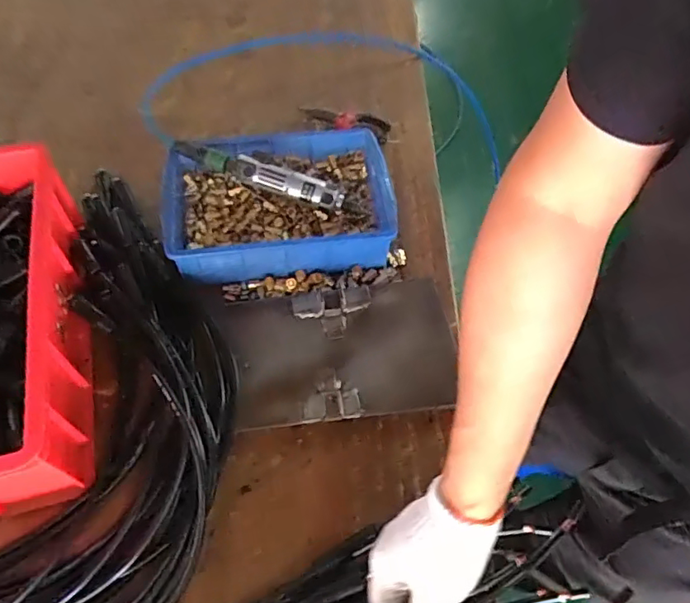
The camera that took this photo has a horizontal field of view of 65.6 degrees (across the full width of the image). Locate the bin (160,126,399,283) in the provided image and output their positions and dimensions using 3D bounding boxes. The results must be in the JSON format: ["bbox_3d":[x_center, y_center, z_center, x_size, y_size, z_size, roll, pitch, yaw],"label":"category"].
[{"bbox_3d":[-0.089,-0.129,0.734,0.297,0.078,0.205,-6,57,-8],"label":"bin"}]

